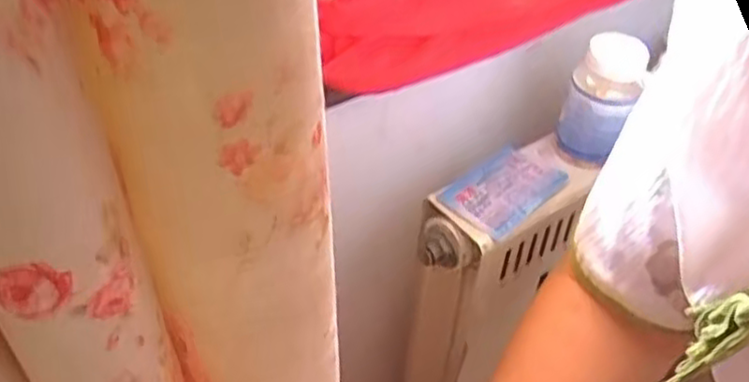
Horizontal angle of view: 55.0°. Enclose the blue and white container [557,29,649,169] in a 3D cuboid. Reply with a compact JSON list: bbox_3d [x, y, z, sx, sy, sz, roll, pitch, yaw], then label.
[{"bbox_3d":[0.157,-0.062,0.501,0.044,0.087,0.043,14,42,13],"label":"blue and white container"}]

